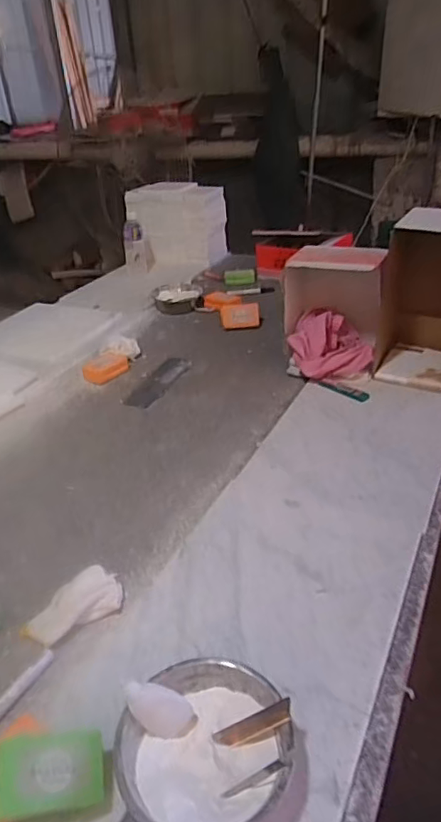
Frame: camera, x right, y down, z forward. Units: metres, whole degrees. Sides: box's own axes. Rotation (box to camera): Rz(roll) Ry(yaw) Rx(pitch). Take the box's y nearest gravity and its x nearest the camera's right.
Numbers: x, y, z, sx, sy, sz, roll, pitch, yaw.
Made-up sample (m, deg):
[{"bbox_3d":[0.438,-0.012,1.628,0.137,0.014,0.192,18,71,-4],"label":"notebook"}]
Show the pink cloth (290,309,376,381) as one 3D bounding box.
[{"bbox_3d":[0.237,-0.143,1.197,0.173,0.108,0.124,7,34,16],"label":"pink cloth"}]

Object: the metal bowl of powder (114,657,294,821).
[{"bbox_3d":[-0.015,0.326,0.539,0.148,0.051,0.159,-2,33,2],"label":"metal bowl of powder"}]

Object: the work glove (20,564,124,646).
[{"bbox_3d":[-0.185,0.247,0.709,0.123,0.027,0.067,-22,37,-27],"label":"work glove"}]

